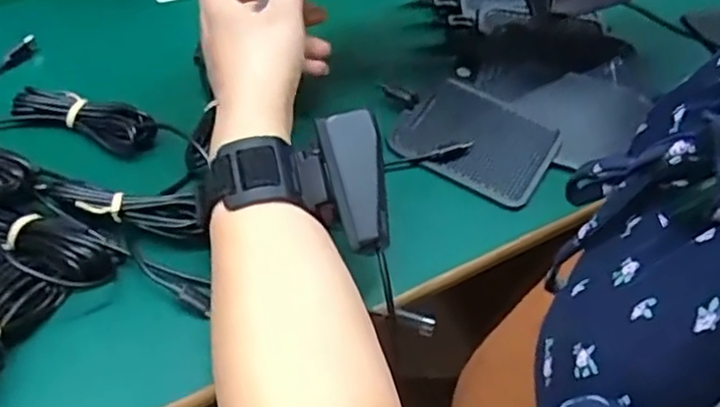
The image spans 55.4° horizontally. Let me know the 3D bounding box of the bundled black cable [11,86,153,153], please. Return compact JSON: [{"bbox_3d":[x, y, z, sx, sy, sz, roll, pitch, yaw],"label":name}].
[{"bbox_3d":[-0.169,-0.054,0.426,0.090,0.021,0.026,19,50,10],"label":"bundled black cable"}]

